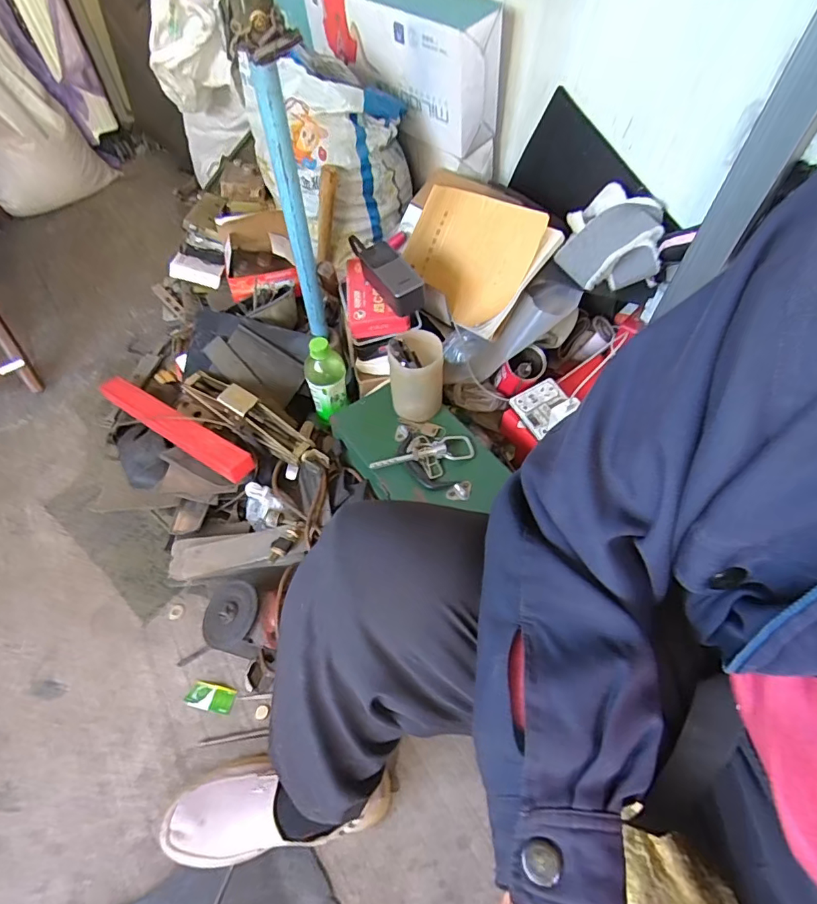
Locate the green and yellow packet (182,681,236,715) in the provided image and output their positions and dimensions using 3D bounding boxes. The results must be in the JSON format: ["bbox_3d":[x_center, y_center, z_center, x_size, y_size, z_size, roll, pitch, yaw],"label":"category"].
[{"bbox_3d":[-0.278,0.346,0.690,0.066,0.018,0.034,13,57,3],"label":"green and yellow packet"}]

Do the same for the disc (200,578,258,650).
[{"bbox_3d":[-0.255,0.227,0.697,0.086,0.015,0.085,-10,55,15],"label":"disc"}]

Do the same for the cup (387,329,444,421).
[{"bbox_3d":[0.010,-0.115,0.738,0.081,0.111,0.076,1,55,-1],"label":"cup"}]

